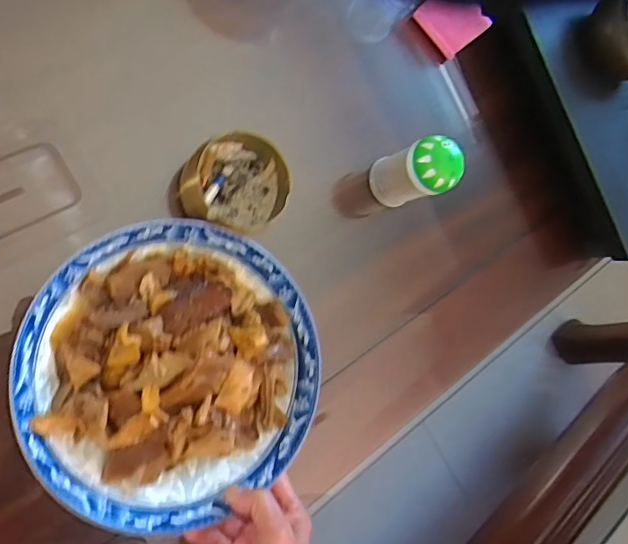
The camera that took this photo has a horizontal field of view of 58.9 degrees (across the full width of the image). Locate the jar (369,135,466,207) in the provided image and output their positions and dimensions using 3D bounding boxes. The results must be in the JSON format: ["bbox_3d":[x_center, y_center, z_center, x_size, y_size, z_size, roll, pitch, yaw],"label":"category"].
[{"bbox_3d":[0.086,-0.086,0.493,0.038,0.089,0.046,6,77,-32],"label":"jar"}]

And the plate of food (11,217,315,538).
[{"bbox_3d":[-0.093,0.069,0.395,0.202,0.036,0.205,3,83,-26],"label":"plate of food"}]

